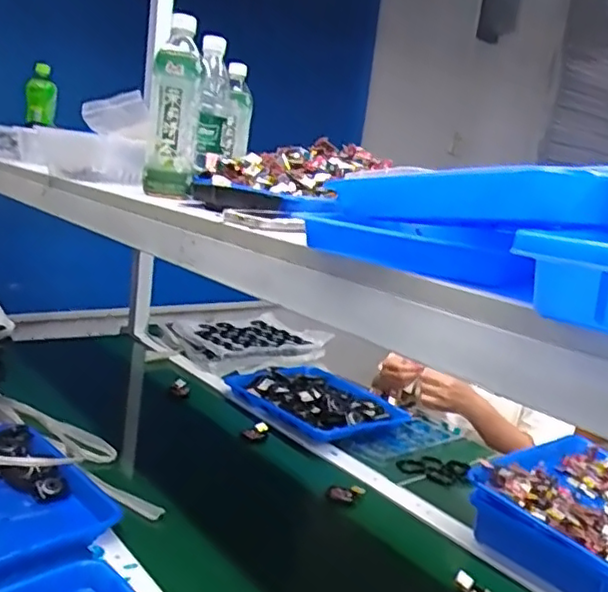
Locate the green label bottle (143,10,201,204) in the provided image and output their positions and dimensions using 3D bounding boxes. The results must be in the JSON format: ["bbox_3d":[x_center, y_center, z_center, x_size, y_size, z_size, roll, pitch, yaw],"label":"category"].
[{"bbox_3d":[-0.163,-0.232,0.798,0.060,0.209,0.060,4,11,-13],"label":"green label bottle"}]

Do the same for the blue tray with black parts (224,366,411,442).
[{"bbox_3d":[0.019,0.207,1.311,0.236,0.049,0.352,-3,15,-41],"label":"blue tray with black parts"}]

